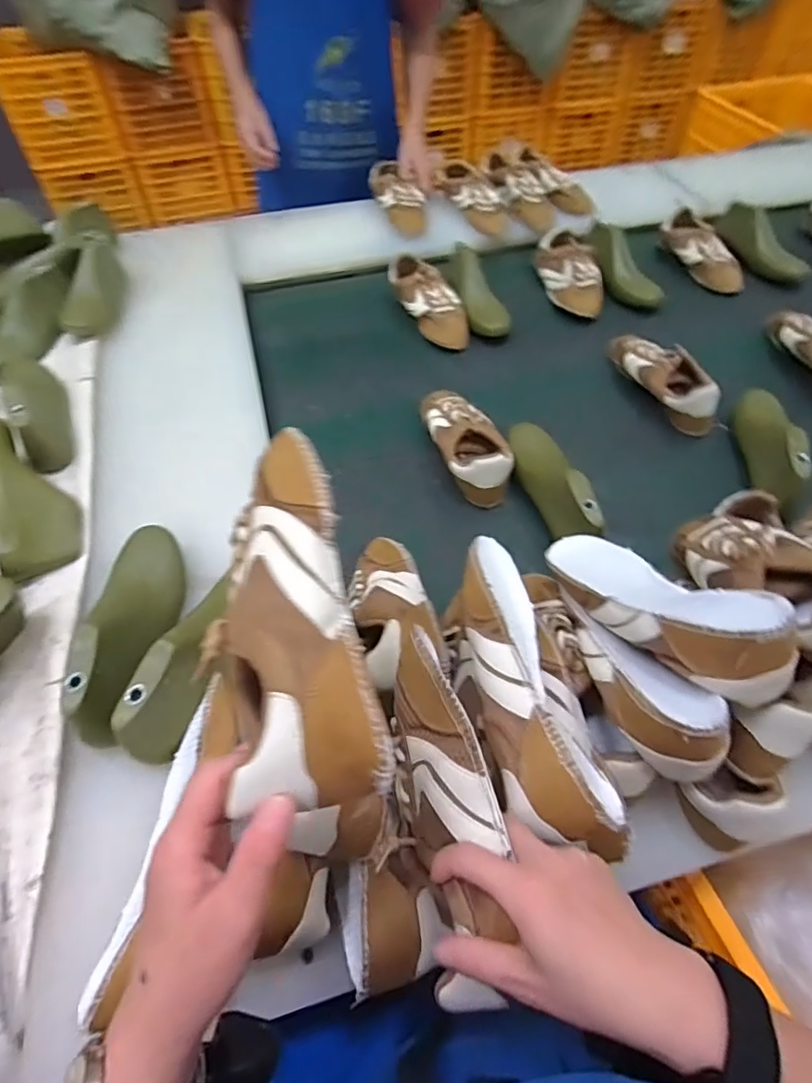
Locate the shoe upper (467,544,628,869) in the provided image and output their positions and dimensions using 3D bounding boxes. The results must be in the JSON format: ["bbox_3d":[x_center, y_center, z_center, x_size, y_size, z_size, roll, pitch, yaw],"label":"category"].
[{"bbox_3d":[0.085,0.098,0.402,0.074,0.064,0.236,-12,53,-6],"label":"shoe upper"}]

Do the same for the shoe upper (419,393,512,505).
[{"bbox_3d":[0.083,-0.147,0.774,0.088,0.063,0.210,-15,54,-8],"label":"shoe upper"}]

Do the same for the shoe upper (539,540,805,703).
[{"bbox_3d":[0.203,0.056,0.457,0.081,0.080,0.236,-21,24,-12],"label":"shoe upper"}]

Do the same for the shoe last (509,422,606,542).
[{"bbox_3d":[0.187,-0.089,0.709,0.063,0.075,0.234,-9,53,-3],"label":"shoe last"}]

